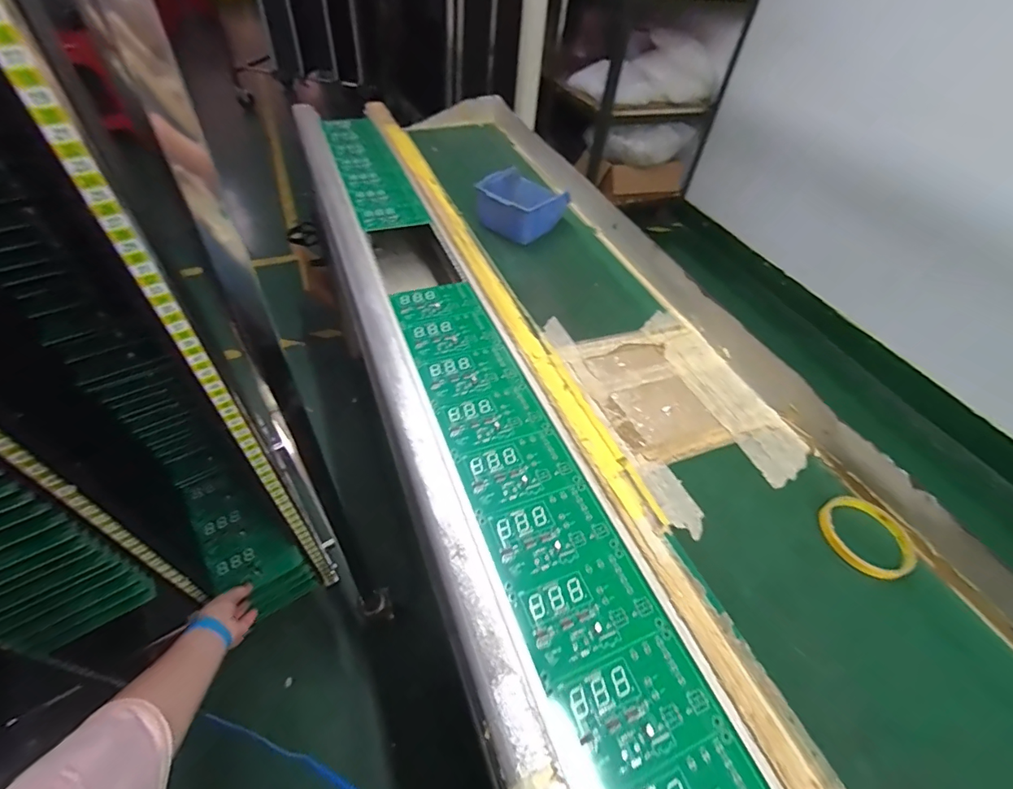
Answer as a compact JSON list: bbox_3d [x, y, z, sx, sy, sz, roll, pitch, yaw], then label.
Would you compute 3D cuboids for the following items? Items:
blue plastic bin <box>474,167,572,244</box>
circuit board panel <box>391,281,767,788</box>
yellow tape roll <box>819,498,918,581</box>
[{"bbox_3d":[0.024,-0.336,0.824,0.128,0.071,0.138,33,53,21],"label":"blue plastic bin"},{"bbox_3d":[0.017,0.087,0.493,0.122,0.008,0.670,-14,51,-18],"label":"circuit board panel"},{"bbox_3d":[0.369,0.144,0.471,0.085,0.010,0.085,3,48,-4],"label":"yellow tape roll"}]

